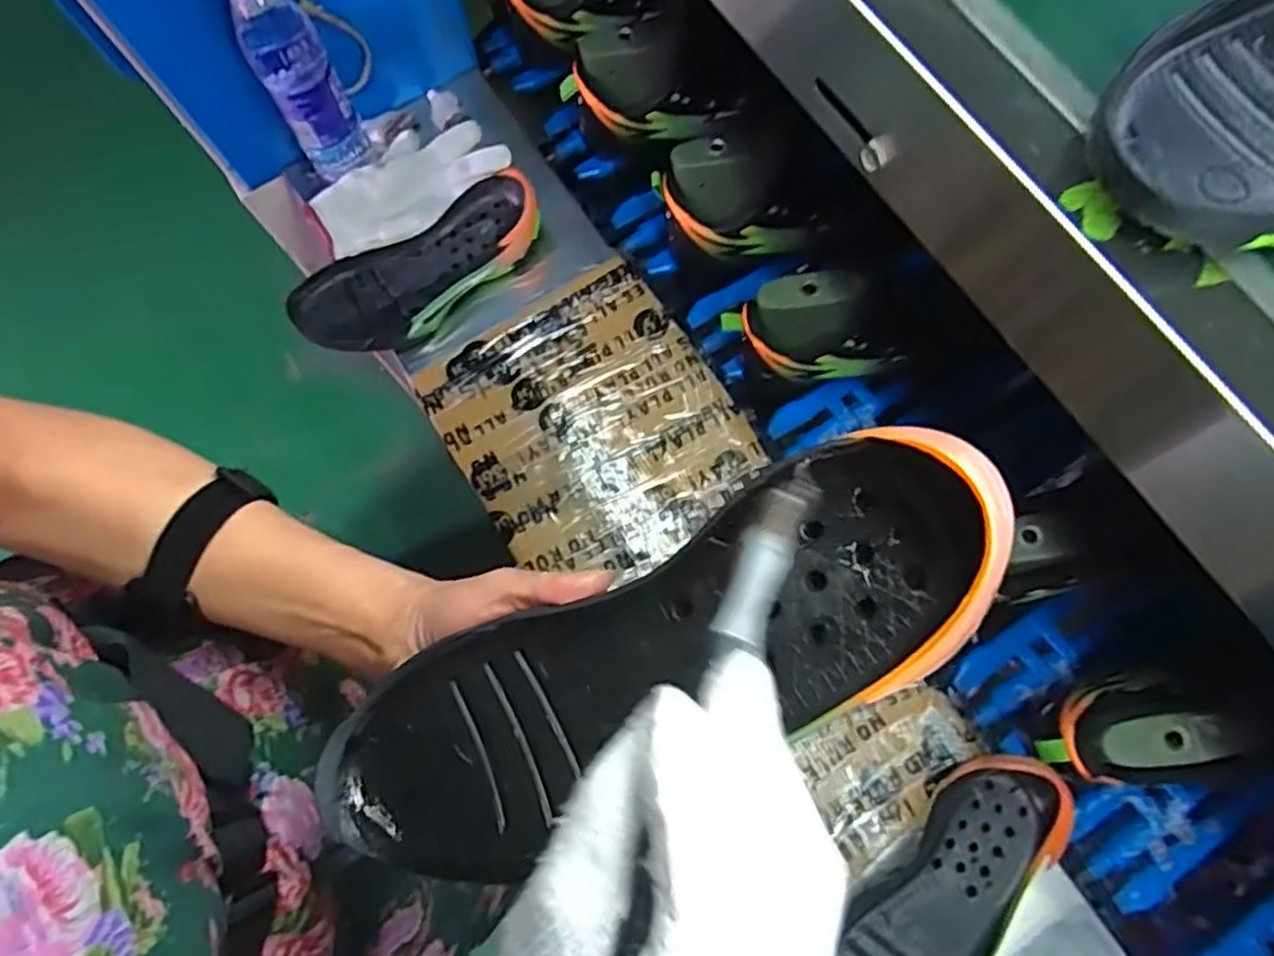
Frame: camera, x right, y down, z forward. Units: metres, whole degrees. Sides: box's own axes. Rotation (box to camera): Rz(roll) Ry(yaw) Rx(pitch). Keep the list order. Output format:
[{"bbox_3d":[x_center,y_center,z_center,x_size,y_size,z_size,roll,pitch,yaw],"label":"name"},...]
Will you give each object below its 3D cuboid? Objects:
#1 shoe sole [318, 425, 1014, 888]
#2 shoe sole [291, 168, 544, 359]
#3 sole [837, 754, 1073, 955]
[{"bbox_3d":[-0.004,0.077,0.282,0.288,0.039,0.086,-31,73,20],"label":"shoe sole"},{"bbox_3d":[-0.203,-0.196,0.708,0.248,0.050,0.099,-28,75,-7],"label":"shoe sole"},{"bbox_3d":[0.224,0.324,0.549,0.097,0.038,0.260,40,78,12],"label":"sole"}]

